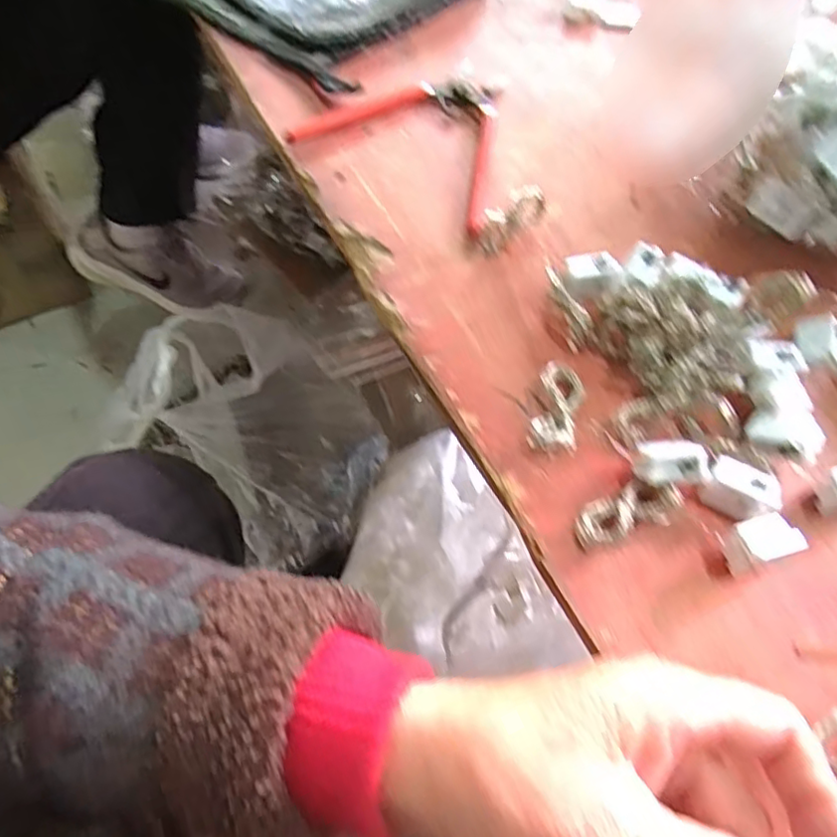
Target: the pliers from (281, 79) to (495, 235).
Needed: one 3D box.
[{"bbox_3d":[0.011,-0.176,0.375,0.135,0.010,0.119,33,65,15],"label":"pliers"}]

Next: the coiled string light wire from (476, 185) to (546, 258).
[{"bbox_3d":[0.052,-0.112,0.337,0.046,0.025,0.017,-38,68,-23],"label":"coiled string light wire"}]

